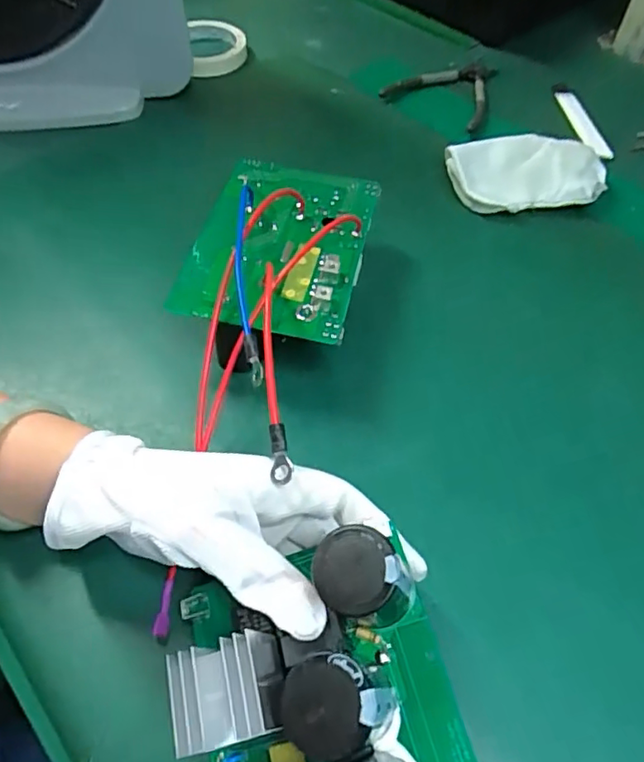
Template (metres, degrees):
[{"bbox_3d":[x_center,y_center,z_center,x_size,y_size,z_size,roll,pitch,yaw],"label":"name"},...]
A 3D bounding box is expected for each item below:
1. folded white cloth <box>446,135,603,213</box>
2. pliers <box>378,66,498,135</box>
[{"bbox_3d":[0.180,-0.181,0.499,0.128,0.025,0.079,-3,55,-3],"label":"folded white cloth"},{"bbox_3d":[0.123,-0.310,0.604,0.108,0.012,0.137,15,56,10],"label":"pliers"}]

